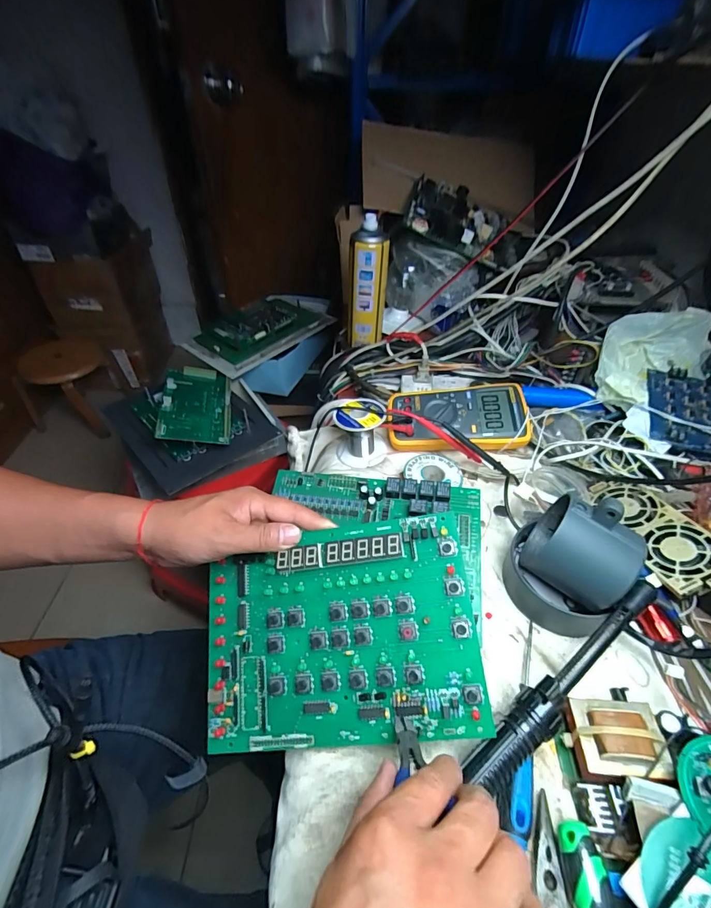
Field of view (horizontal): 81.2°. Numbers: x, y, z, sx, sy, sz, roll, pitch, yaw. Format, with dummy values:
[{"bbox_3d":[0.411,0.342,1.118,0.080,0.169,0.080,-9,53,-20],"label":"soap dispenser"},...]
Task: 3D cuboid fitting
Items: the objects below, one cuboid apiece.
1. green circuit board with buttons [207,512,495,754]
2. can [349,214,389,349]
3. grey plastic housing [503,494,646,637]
[{"bbox_3d":[-0.016,0.141,0.327,0.211,0.009,0.156,-10,71,9],"label":"green circuit board with buttons"},{"bbox_3d":[0.022,-0.291,0.713,0.061,0.201,0.066,4,44,3],"label":"can"},{"bbox_3d":[0.202,0.093,0.379,0.089,0.115,0.079,30,51,27],"label":"grey plastic housing"}]

